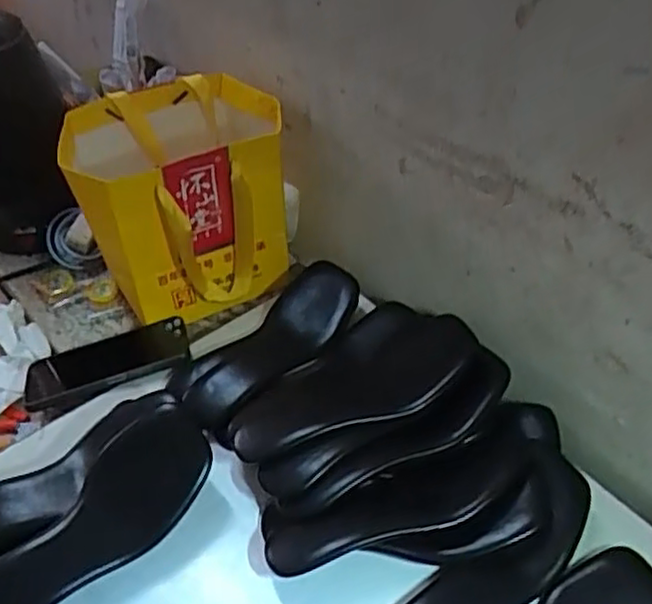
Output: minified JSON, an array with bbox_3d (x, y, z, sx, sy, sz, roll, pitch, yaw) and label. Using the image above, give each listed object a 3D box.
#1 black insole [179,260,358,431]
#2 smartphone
[{"bbox_3d":[-0.047,0.037,0.649,0.085,0.032,0.209,20,47,25],"label":"black insole"},{"bbox_3d":[-0.219,0.061,0.671,0.163,0.013,0.078,-18,31,-5],"label":"smartphone"}]

